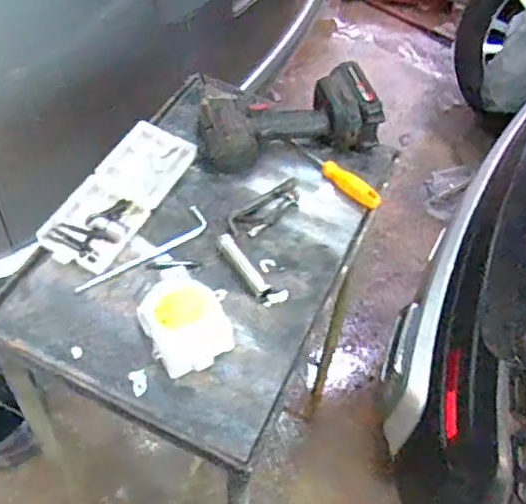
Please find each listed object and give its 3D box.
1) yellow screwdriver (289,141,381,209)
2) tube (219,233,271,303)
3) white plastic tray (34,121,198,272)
[{"bbox_3d":[0.091,-0.105,0.782,0.029,0.019,0.152,-36,65,-27],"label":"yellow screwdriver"},{"bbox_3d":[-0.020,0.016,0.681,0.020,0.012,0.092,-27,61,-23],"label":"tube"},{"bbox_3d":[-0.176,-0.074,0.736,0.097,0.020,0.228,24,55,12],"label":"white plastic tray"}]

